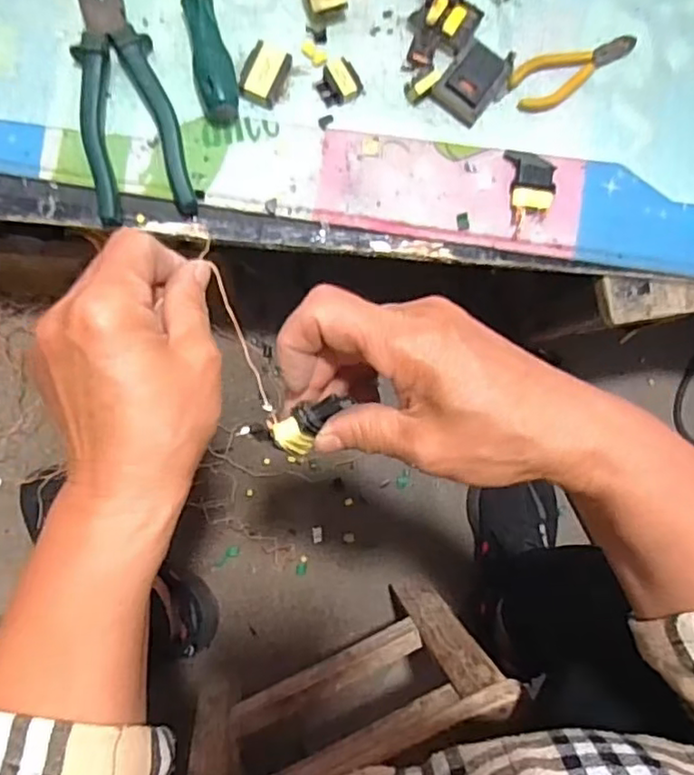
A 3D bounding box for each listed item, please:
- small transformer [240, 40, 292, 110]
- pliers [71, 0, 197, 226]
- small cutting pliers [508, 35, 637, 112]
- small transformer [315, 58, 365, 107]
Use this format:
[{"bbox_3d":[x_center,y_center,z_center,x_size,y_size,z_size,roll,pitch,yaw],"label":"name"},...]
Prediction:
[{"bbox_3d":[-0.061,-0.238,0.494,0.029,0.015,0.045,22,88,-3],"label":"small transformer"},{"bbox_3d":[-0.169,-0.223,0.485,0.068,0.025,0.197,-14,90,-4],"label":"pliers"},{"bbox_3d":[0.178,-0.254,0.511,0.105,0.007,0.039,-31,91,-3],"label":"small cutting pliers"},{"bbox_3d":[-0.006,-0.234,0.497,0.033,0.016,0.029,-36,91,-3],"label":"small transformer"}]

